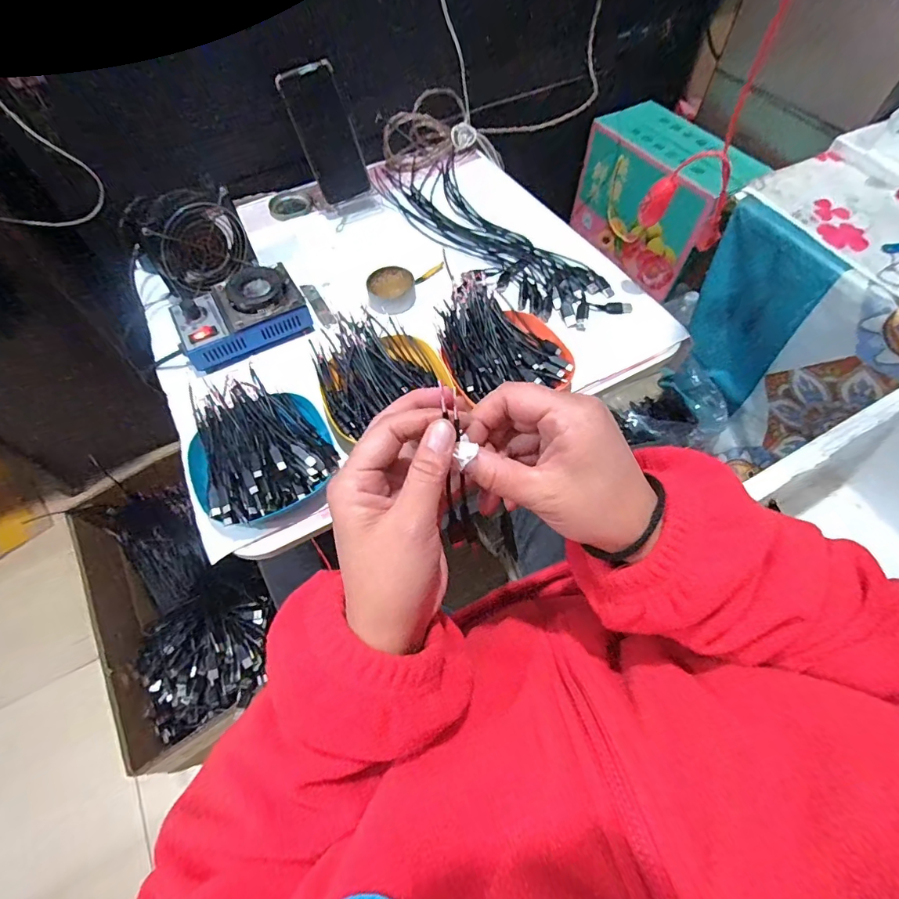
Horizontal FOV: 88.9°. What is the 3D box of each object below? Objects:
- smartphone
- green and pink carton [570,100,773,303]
[{"bbox_3d":[-0.177,-0.456,0.669,0.078,0.162,0.006,-27,37,-6],"label":"smartphone"},{"bbox_3d":[0.442,-0.528,0.987,0.159,0.243,0.322,-26,63,-13],"label":"green and pink carton"}]

